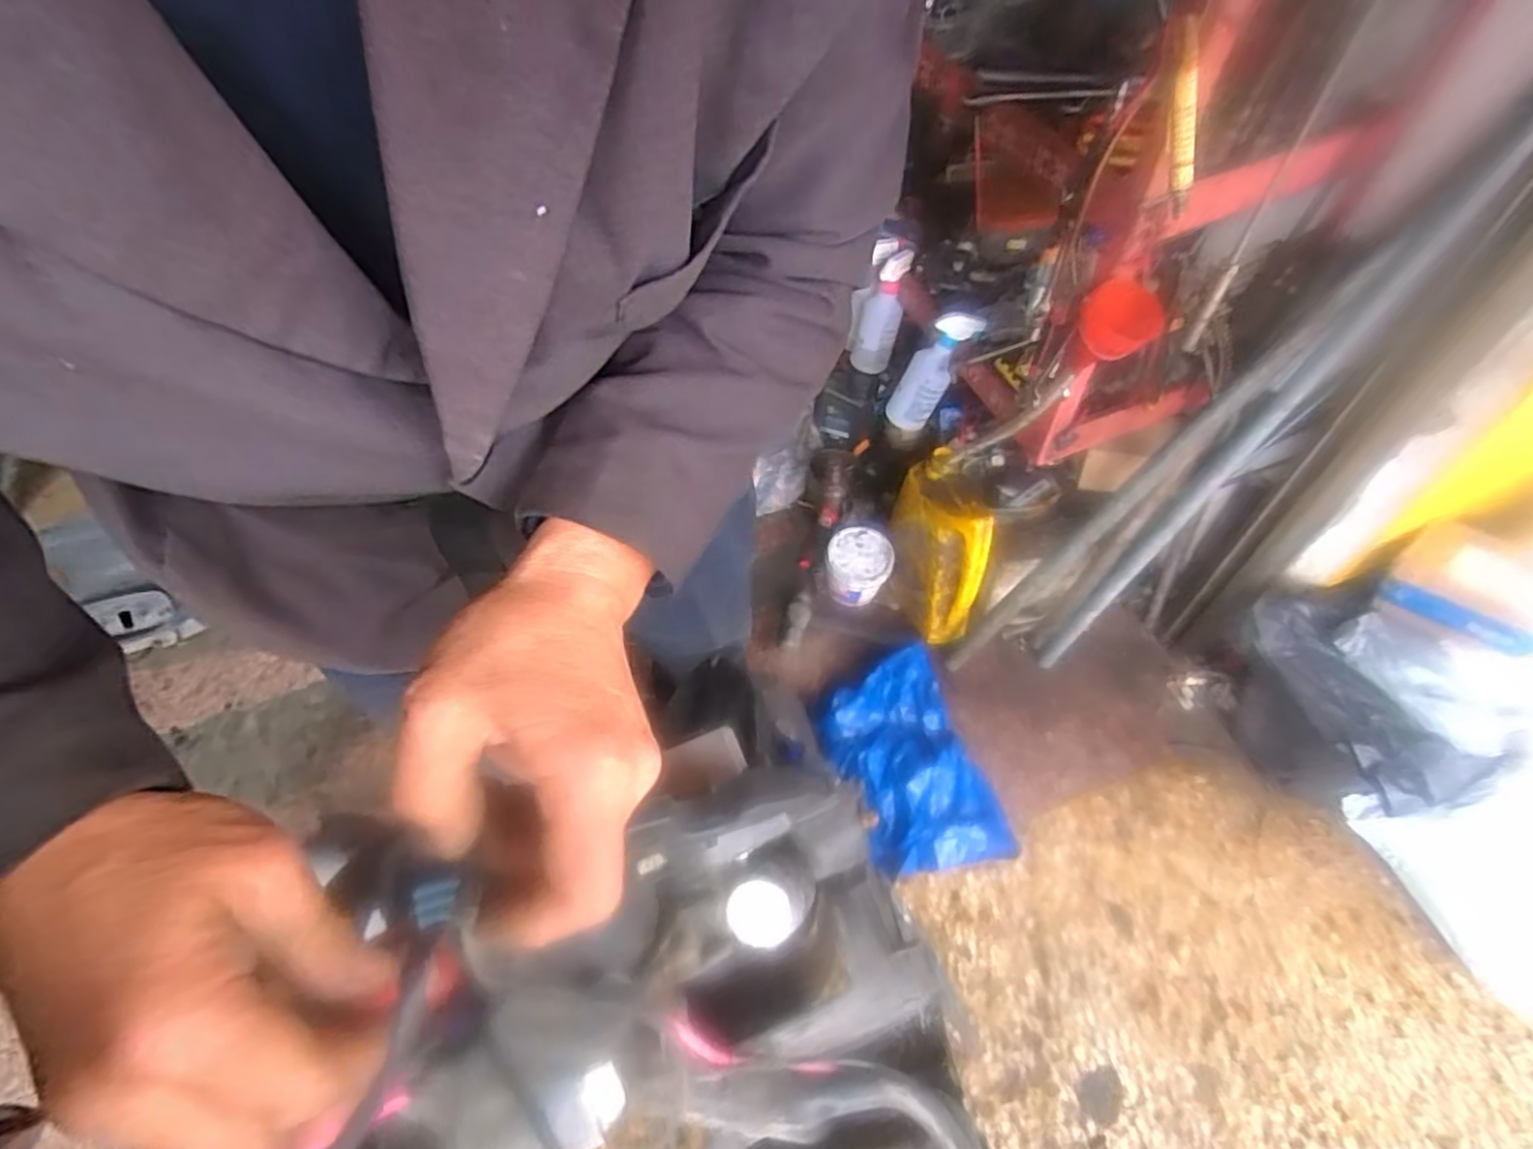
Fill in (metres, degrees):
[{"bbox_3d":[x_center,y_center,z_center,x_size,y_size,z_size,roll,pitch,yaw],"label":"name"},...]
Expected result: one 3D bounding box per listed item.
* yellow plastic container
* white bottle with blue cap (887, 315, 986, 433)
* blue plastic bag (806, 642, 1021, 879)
[{"bbox_3d":[0.286,-0.044,1.209,0.098,0.272,0.213,-9,53,-4],"label":"yellow plastic container"},{"bbox_3d":[0.273,-0.328,1.171,0.080,0.243,0.083,-9,52,-37],"label":"white bottle with blue cap"},{"bbox_3d":[0.212,0.288,1.131,0.229,0.070,0.372,-11,56,-9],"label":"blue plastic bag"}]

